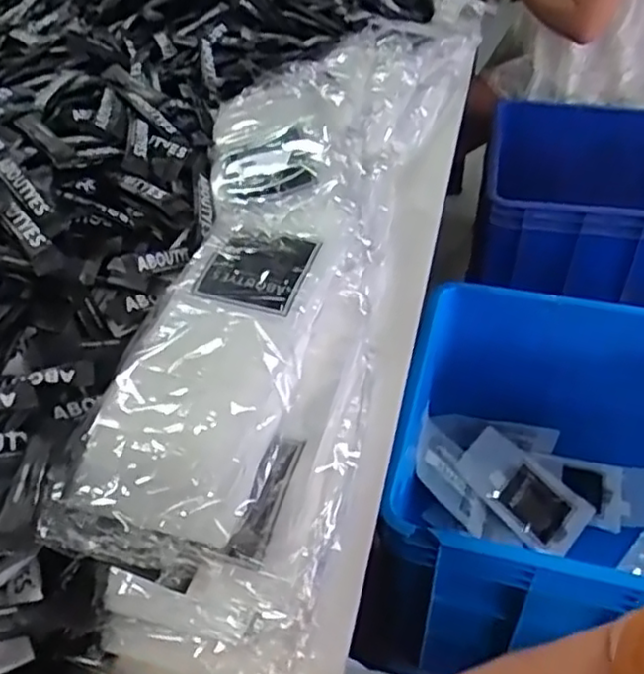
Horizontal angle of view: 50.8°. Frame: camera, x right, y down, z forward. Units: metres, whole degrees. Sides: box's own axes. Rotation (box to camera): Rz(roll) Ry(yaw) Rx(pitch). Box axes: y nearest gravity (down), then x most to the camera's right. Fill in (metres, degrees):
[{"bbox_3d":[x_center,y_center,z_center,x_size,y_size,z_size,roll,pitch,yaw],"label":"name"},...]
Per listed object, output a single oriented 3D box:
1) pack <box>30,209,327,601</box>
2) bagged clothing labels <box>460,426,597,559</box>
[{"bbox_3d":[-0.080,0.026,0.528,0.126,0.056,0.318,11,44,13],"label":"pack"},{"bbox_3d":[0.300,0.228,1.012,0.196,0.015,0.105,43,69,7],"label":"bagged clothing labels"}]

